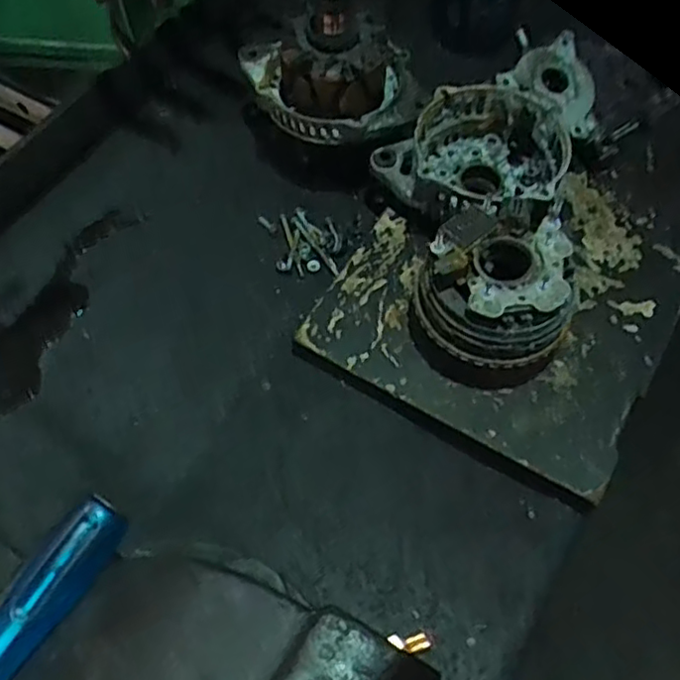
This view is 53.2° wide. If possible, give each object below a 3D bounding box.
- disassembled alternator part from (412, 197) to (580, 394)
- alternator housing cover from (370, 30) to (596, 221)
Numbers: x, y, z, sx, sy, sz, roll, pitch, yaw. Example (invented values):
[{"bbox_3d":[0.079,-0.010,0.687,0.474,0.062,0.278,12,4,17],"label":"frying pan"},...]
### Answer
[{"bbox_3d":[0.115,-0.034,0.531,0.112,0.101,0.110,0,59,-1],"label":"disassembled alternator part"},{"bbox_3d":[0.155,-0.171,0.614,0.220,0.065,0.142,-28,64,-16],"label":"alternator housing cover"}]

